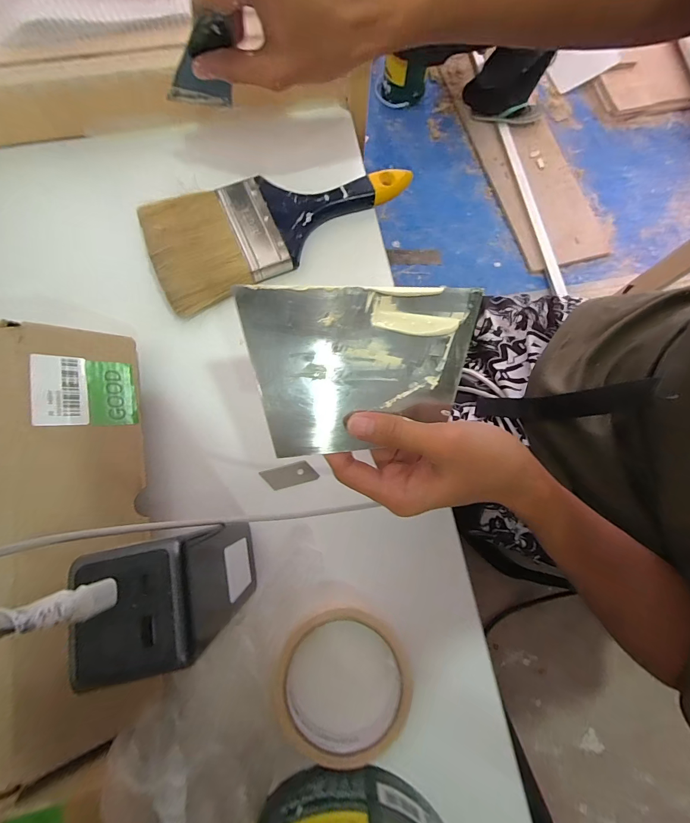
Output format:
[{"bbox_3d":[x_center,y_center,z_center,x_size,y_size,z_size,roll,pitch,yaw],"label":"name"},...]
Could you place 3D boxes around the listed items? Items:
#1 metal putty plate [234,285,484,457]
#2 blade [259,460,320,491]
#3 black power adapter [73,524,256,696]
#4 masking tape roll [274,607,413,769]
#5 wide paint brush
[{"bbox_3d":[0.013,-0.024,0.212,0.134,0.004,0.095,-5,109,-13],"label":"metal putty plate"},{"bbox_3d":[-0.045,0.052,0.289,0.043,0.004,0.018,-12,68,-7],"label":"blade"},{"bbox_3d":[-0.088,0.095,0.204,0.050,0.129,0.052,-10,77,-4],"label":"black power adapter"},{"bbox_3d":[0.000,0.185,0.242,0.092,0.016,0.089,0,77,-1],"label":"masking tape roll"},{"bbox_3d":[-0.060,-0.179,0.329,0.237,0.035,0.098,-26,79,-7],"label":"wide paint brush"}]

